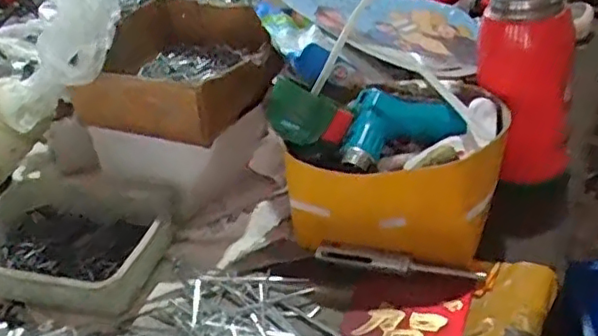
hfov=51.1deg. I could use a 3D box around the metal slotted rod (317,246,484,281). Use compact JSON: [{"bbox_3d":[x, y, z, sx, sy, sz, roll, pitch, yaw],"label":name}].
[{"bbox_3d":[0.078,0.078,0.506,0.136,0.012,0.014,6,36,18],"label":"metal slotted rod"}]

